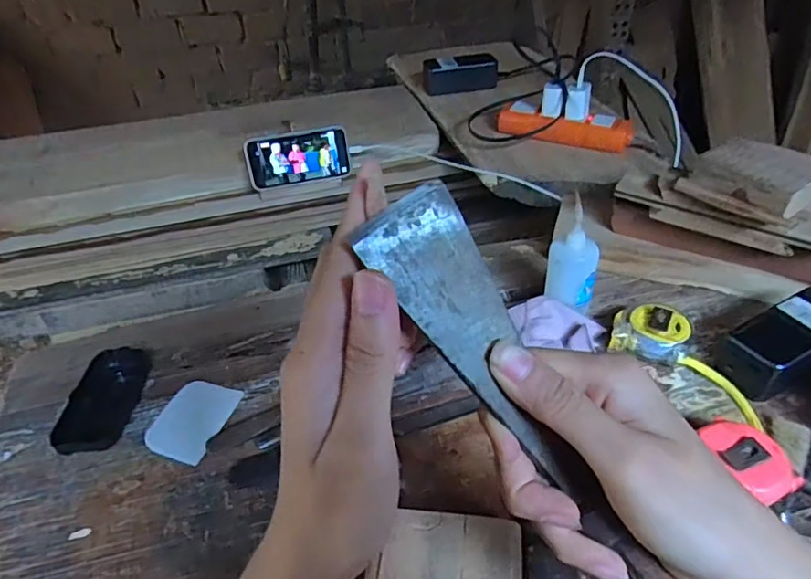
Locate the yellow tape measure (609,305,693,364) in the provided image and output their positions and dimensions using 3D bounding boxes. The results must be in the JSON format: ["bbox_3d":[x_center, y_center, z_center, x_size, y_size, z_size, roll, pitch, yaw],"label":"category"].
[{"bbox_3d":[0.239,0.044,0.540,0.068,0.032,0.052,13,43,18],"label":"yellow tape measure"}]

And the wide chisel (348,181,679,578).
[{"bbox_3d":[0.065,0.069,0.220,0.041,0.014,0.244,-38,97,-34],"label":"wide chisel"}]

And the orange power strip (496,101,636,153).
[{"bbox_3d":[0.239,-0.248,0.837,0.201,0.036,0.048,21,46,25],"label":"orange power strip"}]

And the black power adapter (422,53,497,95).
[{"bbox_3d":[0.100,-0.393,1.011,0.131,0.057,0.058,-10,41,-8],"label":"black power adapter"}]

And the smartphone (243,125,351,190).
[{"bbox_3d":[-0.162,-0.200,0.840,0.151,0.078,0.005,-11,25,-10],"label":"smartphone"}]

